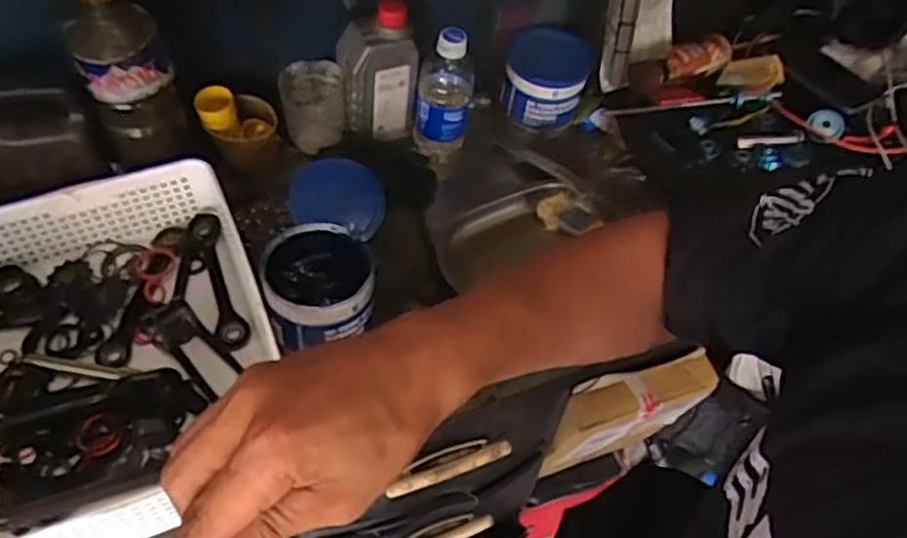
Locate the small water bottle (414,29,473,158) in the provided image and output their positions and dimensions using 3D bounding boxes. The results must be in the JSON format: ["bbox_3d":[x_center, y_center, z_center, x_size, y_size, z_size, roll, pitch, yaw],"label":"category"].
[{"bbox_3d":[-0.010,-0.202,0.830,0.065,0.157,0.056,4,53,-3],"label":"small water bottle"}]

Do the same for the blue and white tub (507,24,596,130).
[{"bbox_3d":[0.117,-0.243,0.923,0.102,0.096,0.116,15,53,5],"label":"blue and white tub"}]

